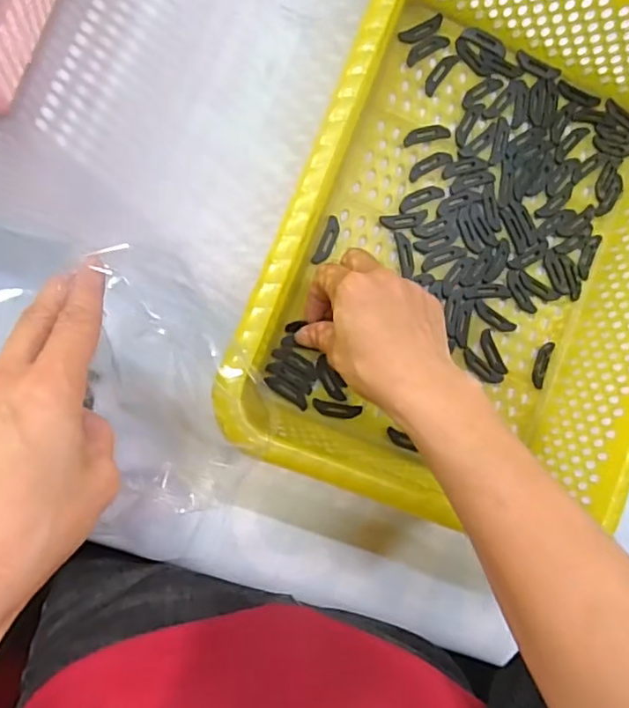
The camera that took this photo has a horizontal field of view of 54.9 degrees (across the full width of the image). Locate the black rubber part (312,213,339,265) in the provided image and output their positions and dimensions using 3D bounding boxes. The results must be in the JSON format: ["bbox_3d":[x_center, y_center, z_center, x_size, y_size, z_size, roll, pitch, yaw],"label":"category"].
[{"bbox_3d":[0.009,-0.079,0.426,0.010,0.004,0.036,23,88,-8],"label":"black rubber part"}]

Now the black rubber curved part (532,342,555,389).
[{"bbox_3d":[0.169,0.008,0.447,0.012,0.004,0.035,18,89,-9],"label":"black rubber curved part"}]

